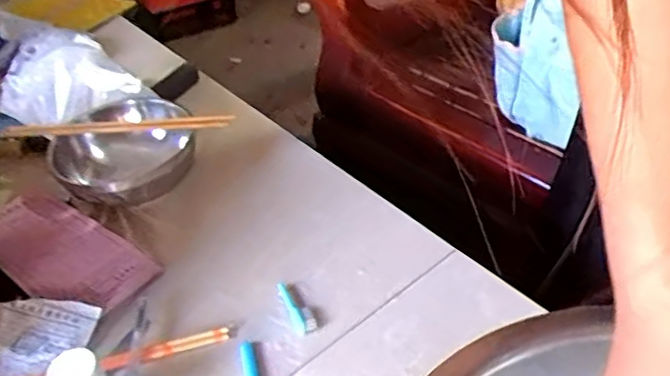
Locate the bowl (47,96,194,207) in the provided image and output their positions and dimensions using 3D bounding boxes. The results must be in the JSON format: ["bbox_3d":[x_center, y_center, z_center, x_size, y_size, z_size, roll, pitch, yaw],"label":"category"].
[{"bbox_3d":[-0.220,-0.028,0.672,0.139,0.071,0.143,-4,39,3],"label":"bowl"}]

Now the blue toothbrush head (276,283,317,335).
[{"bbox_3d":[-0.033,0.102,0.542,0.017,0.012,0.057,-19,41,-15],"label":"blue toothbrush head"}]

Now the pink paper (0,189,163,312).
[{"bbox_3d":[-0.264,0.060,0.601,0.190,0.027,0.091,21,46,29],"label":"pink paper"}]

